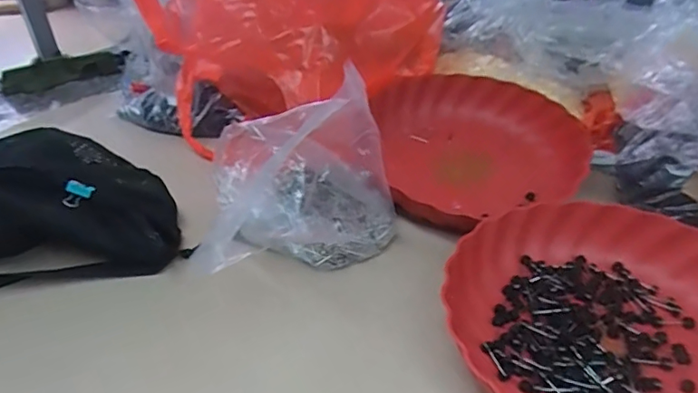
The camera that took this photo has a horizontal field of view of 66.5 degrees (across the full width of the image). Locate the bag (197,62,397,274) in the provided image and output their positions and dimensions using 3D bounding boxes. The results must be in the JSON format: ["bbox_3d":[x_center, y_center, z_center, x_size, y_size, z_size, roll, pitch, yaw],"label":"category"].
[{"bbox_3d":[-0.044,-0.011,0.448,0.180,0.155,0.097,-22,39,-24],"label":"bag"}]

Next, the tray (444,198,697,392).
[{"bbox_3d":[0.198,0.088,0.393,0.245,0.038,0.229,3,36,8],"label":"tray"}]

